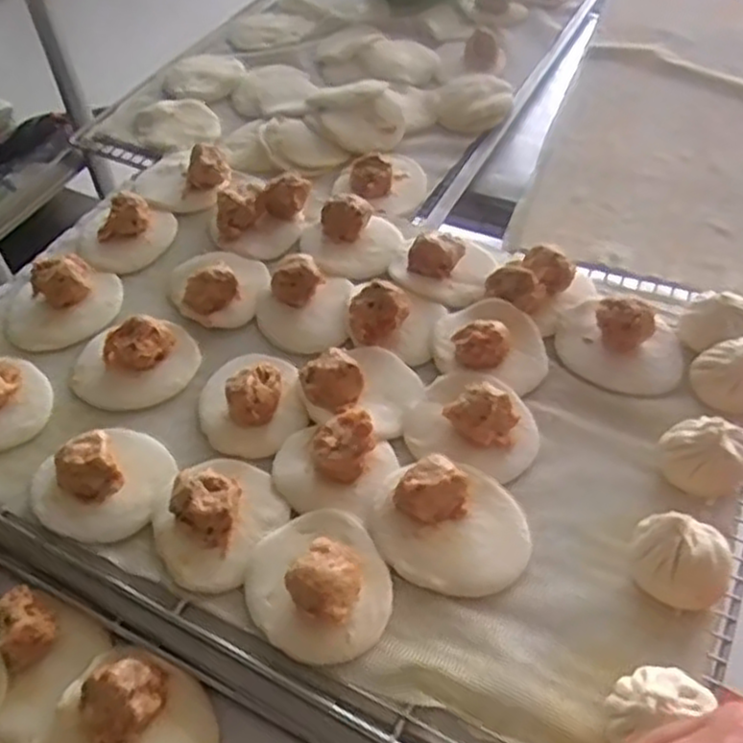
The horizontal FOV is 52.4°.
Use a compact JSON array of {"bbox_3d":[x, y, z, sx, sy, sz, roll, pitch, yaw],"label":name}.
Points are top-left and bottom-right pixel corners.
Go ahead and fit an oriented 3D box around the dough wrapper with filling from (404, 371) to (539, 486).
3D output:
[{"bbox_3d":[0.073,0.026,0.525,0.088,0.037,0.079,15,51,14],"label":"dough wrapper with filling"}]

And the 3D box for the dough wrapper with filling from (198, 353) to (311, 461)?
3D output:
[{"bbox_3d":[-0.089,0.014,0.543,0.074,0.033,0.085,-11,50,-8],"label":"dough wrapper with filling"}]

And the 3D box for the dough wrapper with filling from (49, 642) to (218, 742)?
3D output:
[{"bbox_3d":[-0.137,0.201,0.424,0.082,0.034,0.084,-1,49,1],"label":"dough wrapper with filling"}]

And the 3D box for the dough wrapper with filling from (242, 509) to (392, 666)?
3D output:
[{"bbox_3d":[-0.032,0.122,0.450,0.082,0.039,0.089,-1,49,1],"label":"dough wrapper with filling"}]

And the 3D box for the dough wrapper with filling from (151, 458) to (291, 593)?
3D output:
[{"bbox_3d":[-0.097,0.087,0.478,0.075,0.033,0.086,35,59,27],"label":"dough wrapper with filling"}]

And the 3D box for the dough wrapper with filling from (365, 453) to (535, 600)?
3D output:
[{"bbox_3d":[0.051,0.093,0.474,0.098,0.039,0.086,-8,50,-5],"label":"dough wrapper with filling"}]

